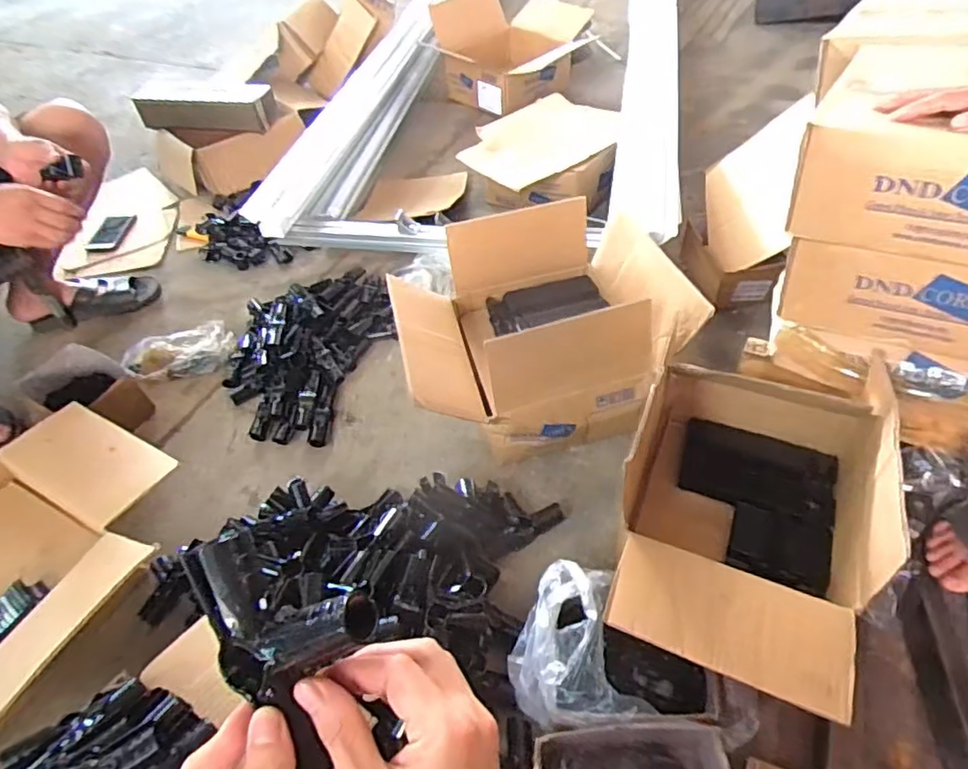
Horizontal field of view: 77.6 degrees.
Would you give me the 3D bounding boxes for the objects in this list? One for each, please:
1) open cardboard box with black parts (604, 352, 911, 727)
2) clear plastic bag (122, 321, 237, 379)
[{"bbox_3d":[0.347,0.153,0.799,0.284,0.239,0.464,16,52,19],"label":"open cardboard box with black parts"},{"bbox_3d":[-0.640,-0.074,1.277,0.205,0.069,0.122,-5,46,20],"label":"clear plastic bag"}]

